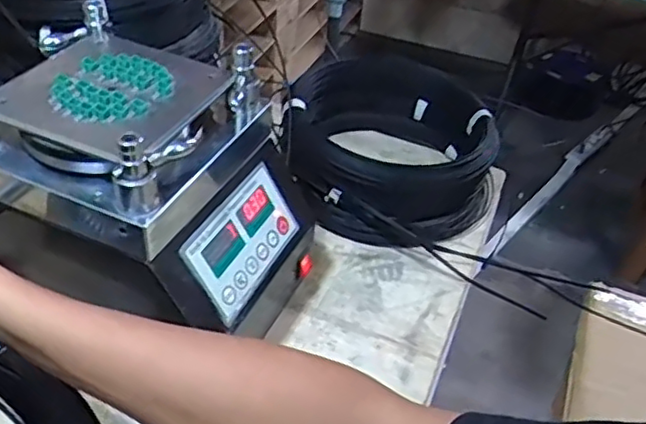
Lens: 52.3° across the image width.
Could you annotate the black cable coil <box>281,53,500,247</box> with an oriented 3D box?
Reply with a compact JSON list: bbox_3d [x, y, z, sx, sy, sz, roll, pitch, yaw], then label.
[{"bbox_3d":[0.100,-0.100,0.961,0.298,0.113,0.317,4,40,-4],"label":"black cable coil"}]

